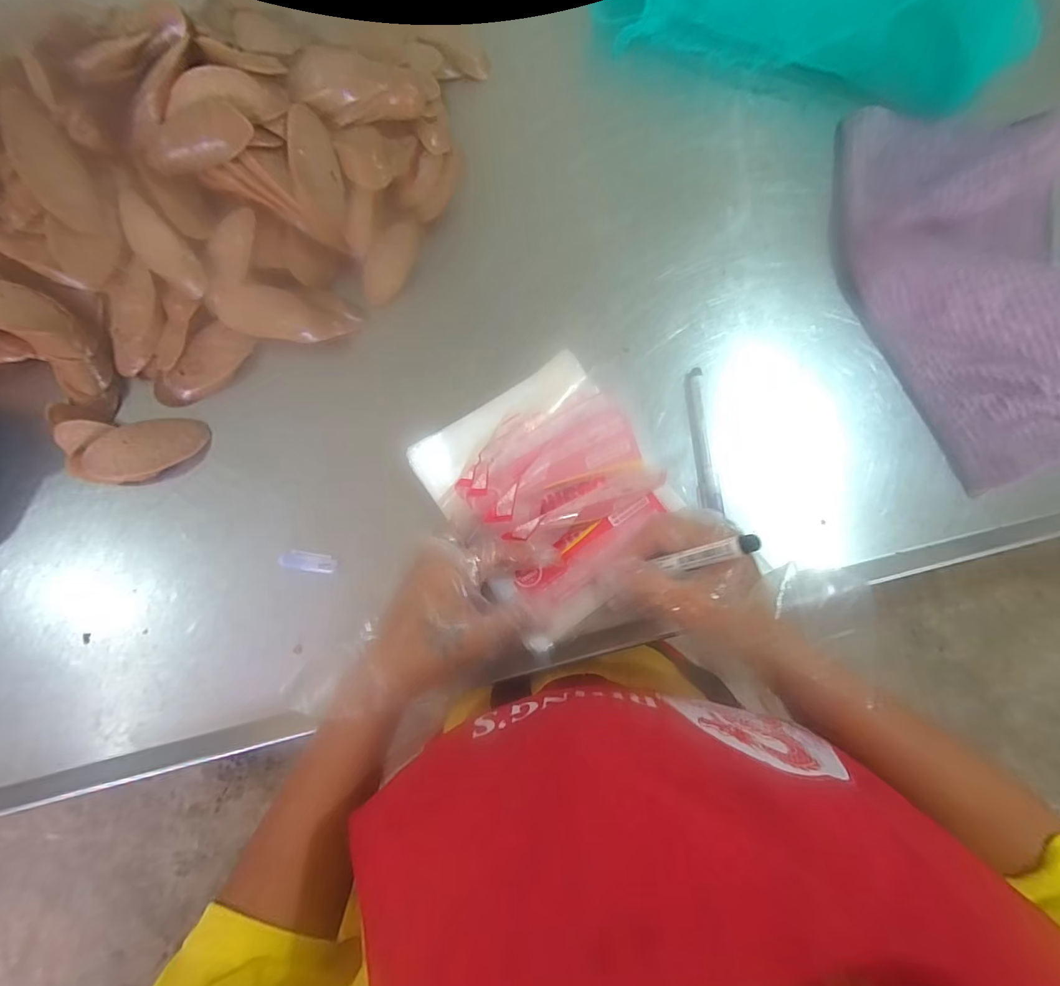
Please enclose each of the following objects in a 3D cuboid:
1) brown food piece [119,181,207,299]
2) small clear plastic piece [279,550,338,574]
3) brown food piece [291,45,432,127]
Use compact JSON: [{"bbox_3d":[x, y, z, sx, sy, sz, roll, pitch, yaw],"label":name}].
[{"bbox_3d":[-0.296,-0.196,0.381,0.034,0.004,0.085,-34,105,13],"label":"brown food piece"},{"bbox_3d":[-0.177,0.054,0.379,0.044,0.008,0.014,9,79,3],"label":"small clear plastic piece"},{"bbox_3d":[-0.137,-0.330,0.388,0.104,0.033,0.040,-10,79,-19],"label":"brown food piece"}]

